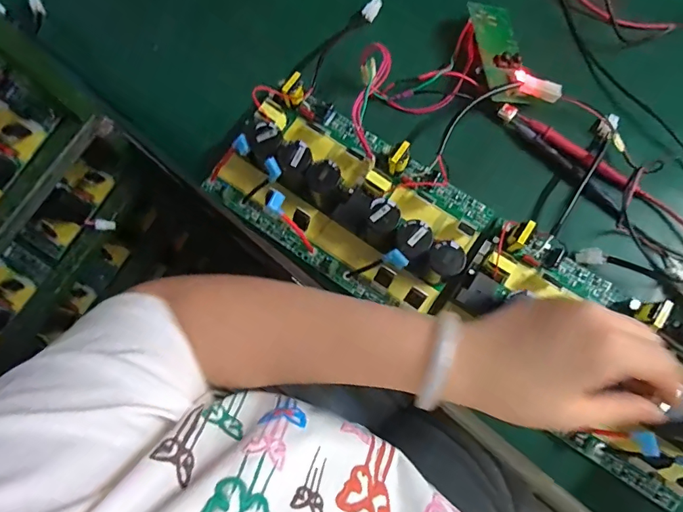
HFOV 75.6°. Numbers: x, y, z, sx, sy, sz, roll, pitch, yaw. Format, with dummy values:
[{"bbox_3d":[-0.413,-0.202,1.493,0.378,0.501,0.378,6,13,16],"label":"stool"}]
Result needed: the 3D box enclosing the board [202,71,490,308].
[{"bbox_3d":[0.006,-0.056,0.390,0.247,0.049,0.140,35,80,9],"label":"board"}]

